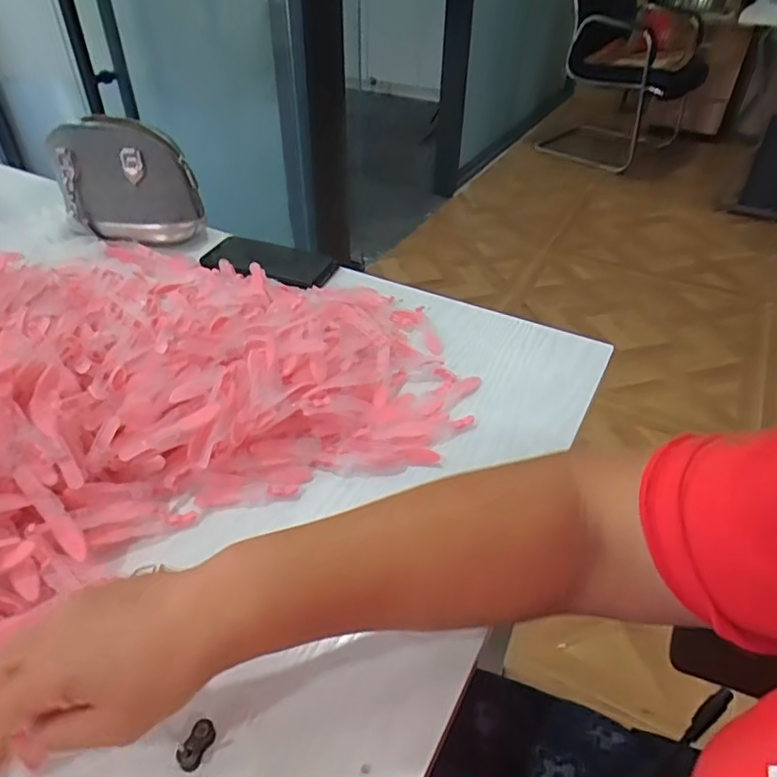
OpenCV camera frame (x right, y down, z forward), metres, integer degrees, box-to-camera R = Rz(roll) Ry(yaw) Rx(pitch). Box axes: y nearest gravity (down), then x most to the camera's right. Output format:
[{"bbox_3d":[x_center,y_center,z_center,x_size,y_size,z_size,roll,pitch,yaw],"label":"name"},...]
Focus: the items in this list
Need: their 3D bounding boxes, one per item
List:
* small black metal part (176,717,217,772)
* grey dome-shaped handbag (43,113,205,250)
[{"bbox_3d":[-0.104,0.193,0.319,0.012,0.011,0.023,19,44,20],"label":"small black metal part"},{"bbox_3d":[-0.332,-0.257,0.761,0.173,0.152,0.051,5,41,5],"label":"grey dome-shaped handbag"}]

